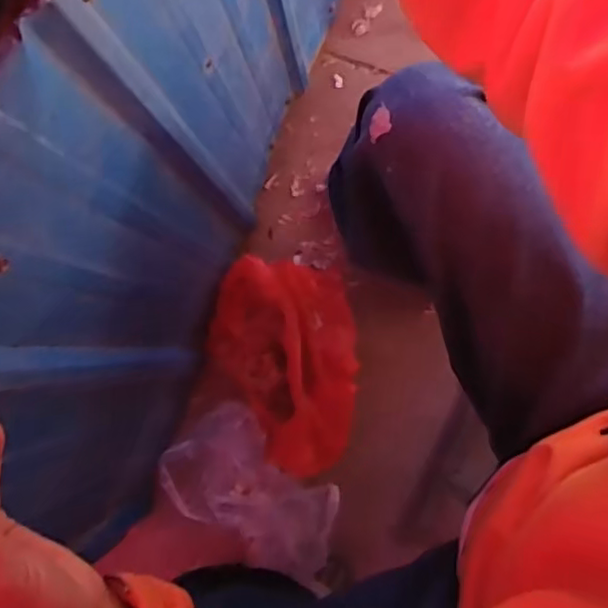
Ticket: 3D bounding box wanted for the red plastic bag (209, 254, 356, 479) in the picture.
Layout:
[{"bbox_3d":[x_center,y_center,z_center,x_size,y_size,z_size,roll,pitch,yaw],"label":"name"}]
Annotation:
[{"bbox_3d":[-0.032,0.087,0.921,0.214,0.132,0.291,1,85,9],"label":"red plastic bag"}]

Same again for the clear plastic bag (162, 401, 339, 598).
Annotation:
[{"bbox_3d":[-0.072,0.258,0.874,0.241,0.117,0.162,39,92,10],"label":"clear plastic bag"}]

